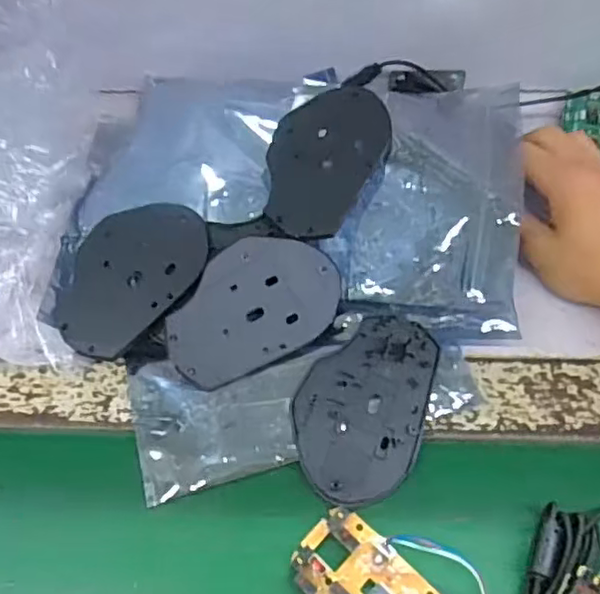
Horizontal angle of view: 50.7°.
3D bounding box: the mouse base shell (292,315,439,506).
[{"bbox_3d":[0.037,0.061,0.365,0.072,0.013,0.107,13,62,11],"label":"mouse base shell"}]

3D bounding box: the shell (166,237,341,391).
[{"bbox_3d":[-0.030,0.004,0.382,0.108,0.004,0.070,-29,92,-13],"label":"shell"}]

